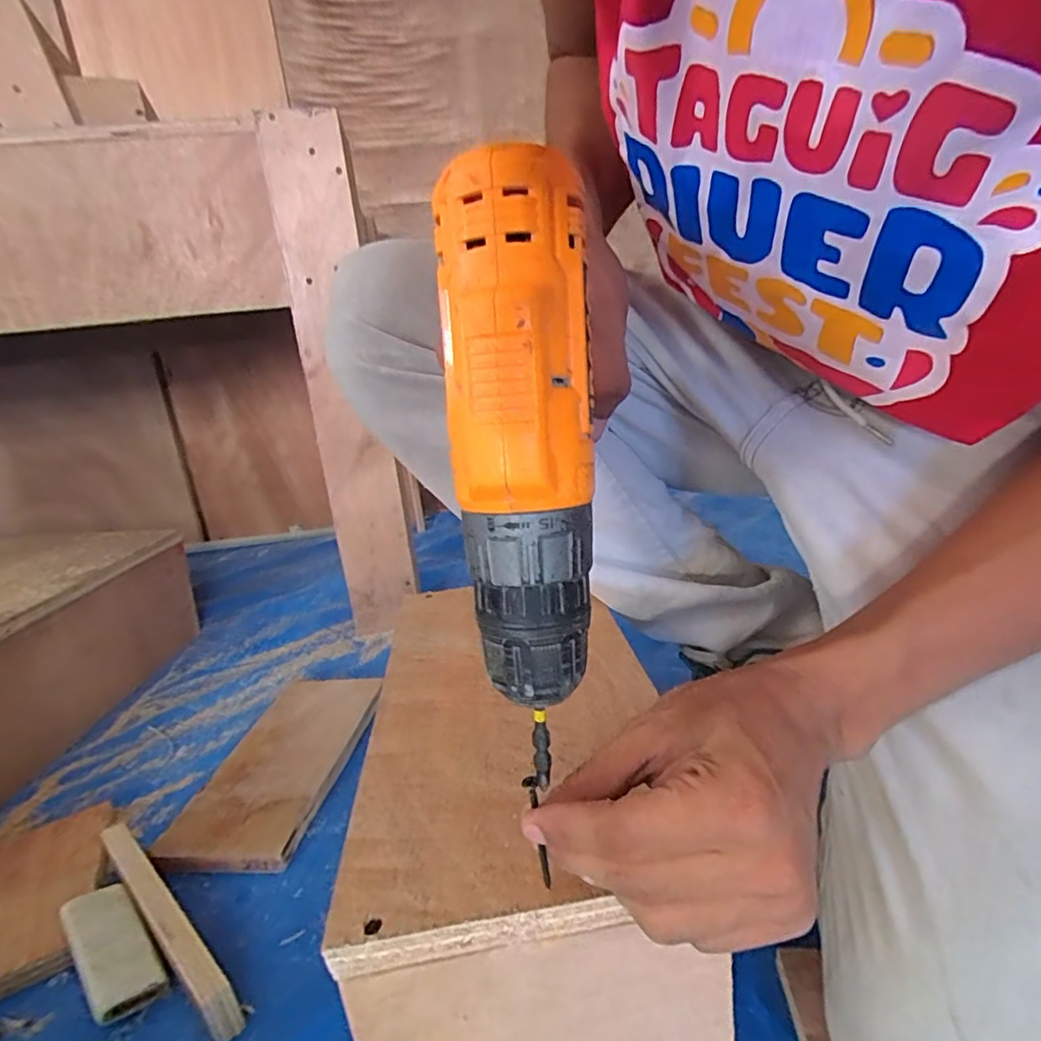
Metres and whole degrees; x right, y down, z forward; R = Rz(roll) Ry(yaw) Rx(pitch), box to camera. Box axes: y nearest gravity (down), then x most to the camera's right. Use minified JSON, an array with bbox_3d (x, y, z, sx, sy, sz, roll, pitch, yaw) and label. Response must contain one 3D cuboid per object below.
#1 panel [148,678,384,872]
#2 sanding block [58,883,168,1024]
[{"bbox_3d":[-0.245,0.250,0.602,0.135,0.023,0.275,-4,16,5],"label":"panel"},{"bbox_3d":[-0.293,0.304,0.404,0.105,0.028,0.039,9,22,42],"label":"sanding block"}]

